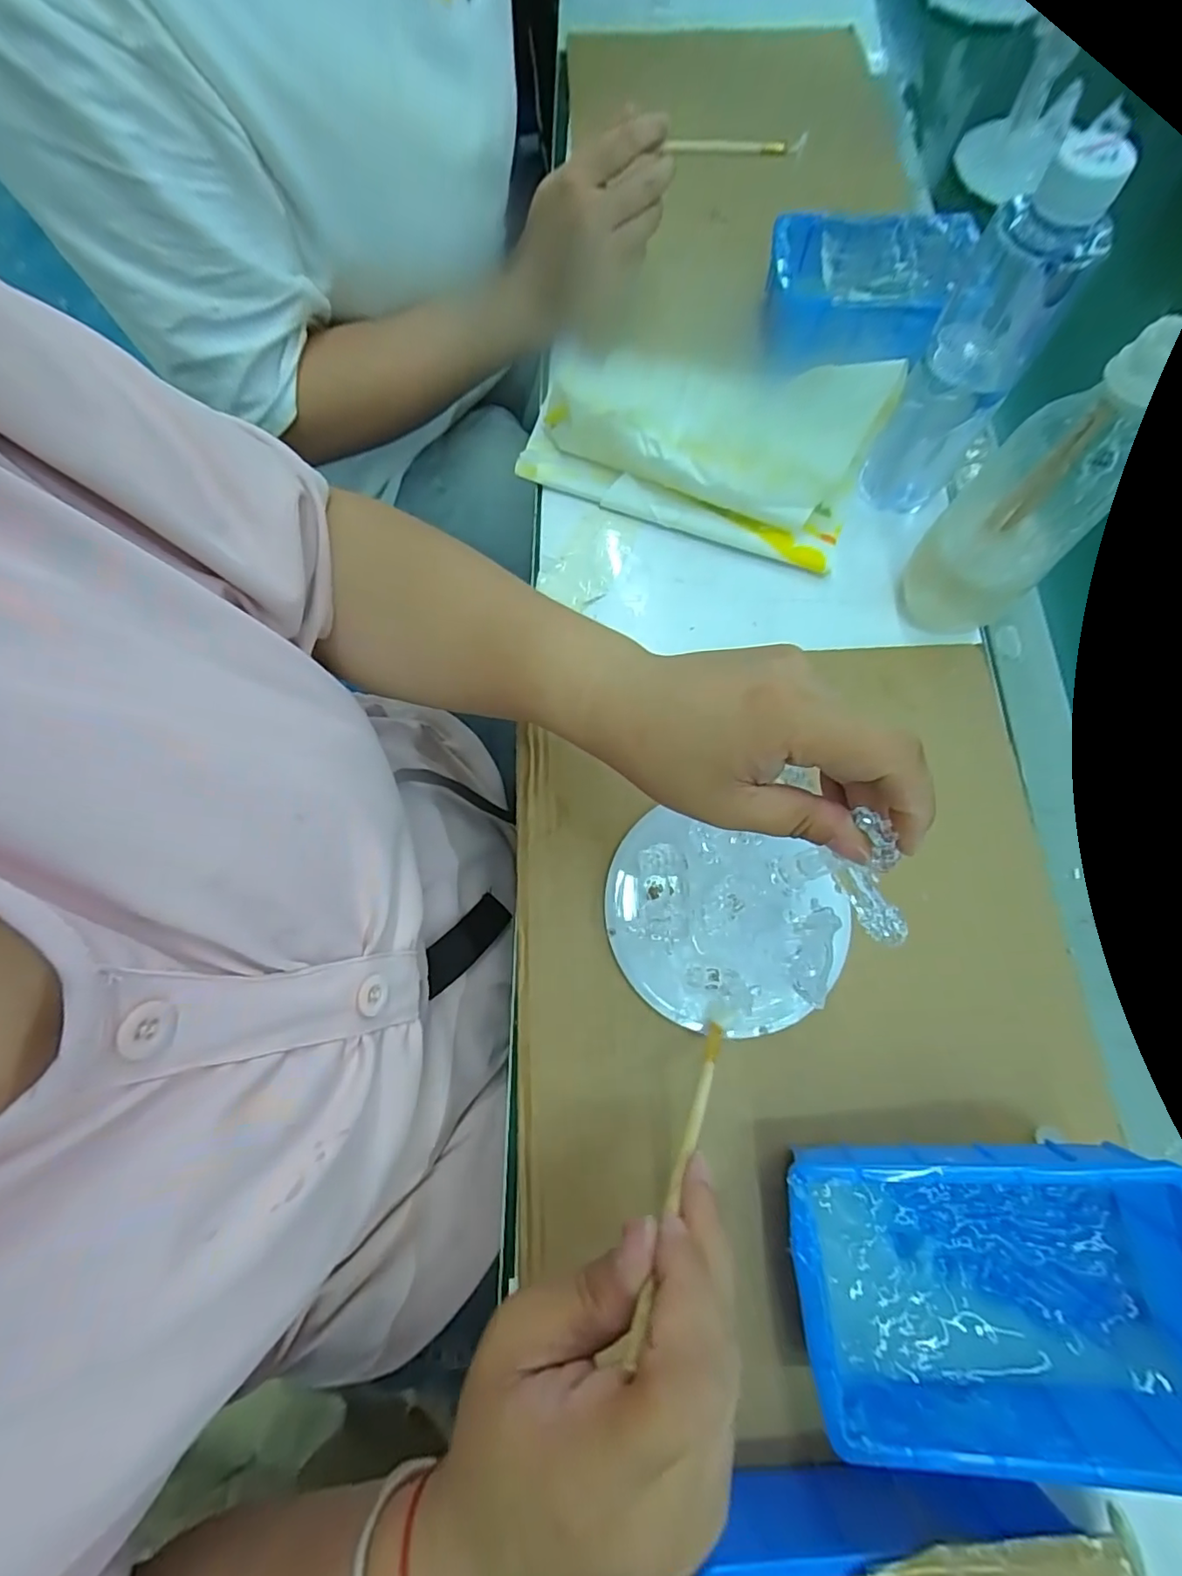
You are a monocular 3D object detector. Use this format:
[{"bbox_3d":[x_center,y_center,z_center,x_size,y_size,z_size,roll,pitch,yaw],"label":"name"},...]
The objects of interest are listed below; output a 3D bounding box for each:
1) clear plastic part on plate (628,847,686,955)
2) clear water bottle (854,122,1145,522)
[{"bbox_3d":[0.037,0.057,0.310,0.027,0.004,0.051,7,85,13],"label":"clear plastic part on plate"},{"bbox_3d":[0.219,-0.248,0.328,0.054,0.172,0.059,31,75,10],"label":"clear water bottle"}]

